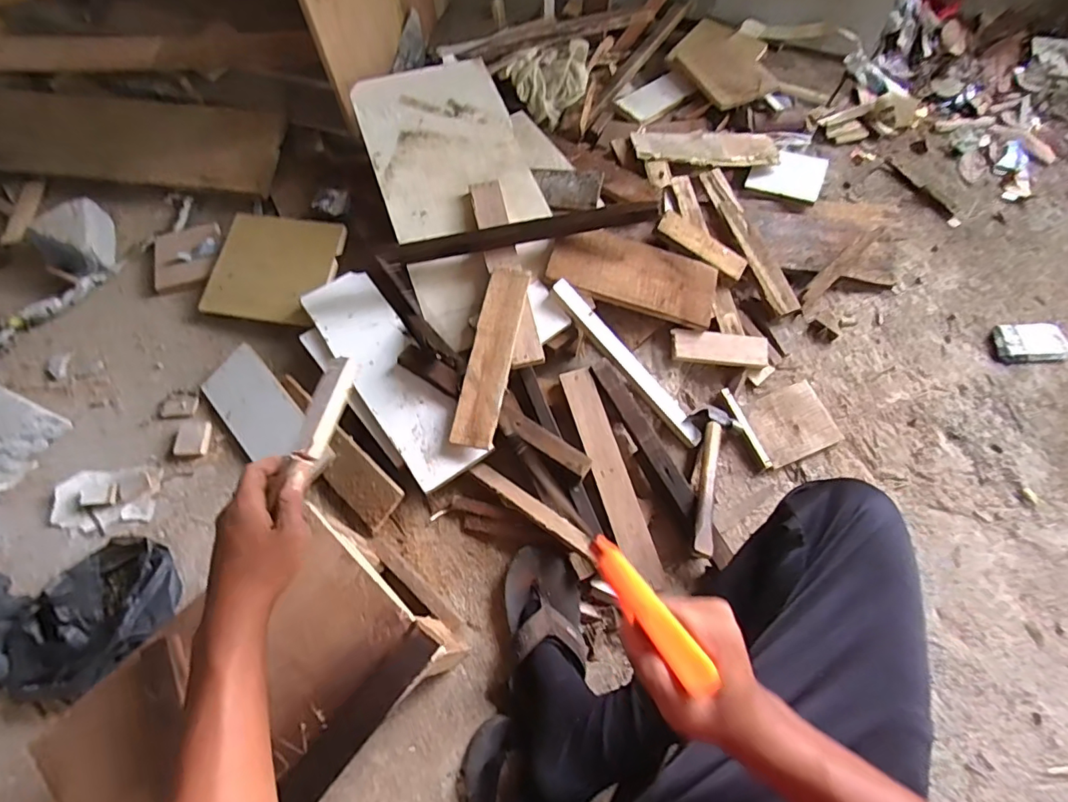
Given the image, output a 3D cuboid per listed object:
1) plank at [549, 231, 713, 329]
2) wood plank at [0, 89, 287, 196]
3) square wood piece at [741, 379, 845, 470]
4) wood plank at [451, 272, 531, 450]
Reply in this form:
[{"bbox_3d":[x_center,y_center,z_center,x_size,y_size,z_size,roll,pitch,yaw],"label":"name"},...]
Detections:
[{"bbox_3d":[0.172,-0.211,0.885,0.285,0.016,0.121,15,73,-7],"label":"plank"},{"bbox_3d":[-0.819,-0.520,1.048,0.624,0.032,0.172,5,87,2],"label":"wood plank"},{"bbox_3d":[0.425,0.035,0.867,0.133,0.015,0.114,-20,68,-10],"label":"square wood piece"},{"bbox_3d":[-0.063,-0.071,0.792,0.064,0.015,0.284,11,73,4],"label":"wood plank"}]

